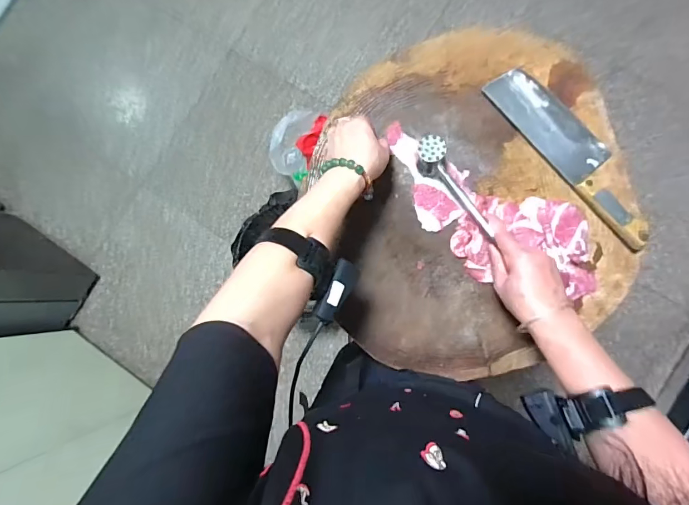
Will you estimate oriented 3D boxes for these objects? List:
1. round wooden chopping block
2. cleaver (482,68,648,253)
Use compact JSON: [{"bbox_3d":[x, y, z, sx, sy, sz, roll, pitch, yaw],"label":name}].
[{"bbox_3d":[0.172,-0.079,0.559,0.406,0.050,0.463,-16,86,2],"label":"round wooden chopping block"},{"bbox_3d":[0.312,-0.138,0.548,0.072,0.020,0.287,-37,79,-5],"label":"cleaver"}]

